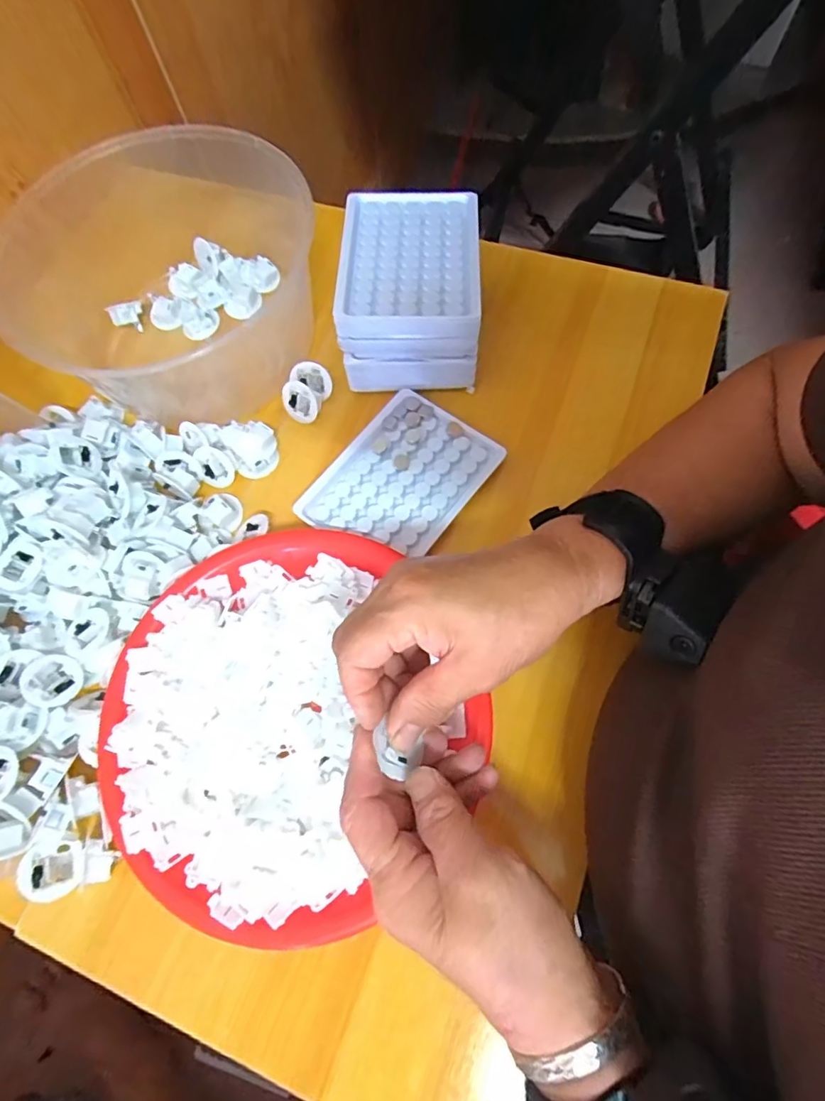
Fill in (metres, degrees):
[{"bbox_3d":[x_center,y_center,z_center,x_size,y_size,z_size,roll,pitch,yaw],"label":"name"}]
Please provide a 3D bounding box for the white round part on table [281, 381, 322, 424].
[{"bbox_3d":[-0.088,-0.117,0.413,0.032,0.011,0.028,33,117,-1],"label":"white round part on table"}]

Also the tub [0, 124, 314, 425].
[{"bbox_3d":[-0.172,-0.202,0.421,0.178,0.113,0.206,8,71,7],"label":"tub"}]

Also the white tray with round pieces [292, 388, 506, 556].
[{"bbox_3d":[-0.009,-0.052,0.382,0.097,0.012,0.125,37,76,15],"label":"white tray with round pieces"}]

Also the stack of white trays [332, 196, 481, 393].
[{"bbox_3d":[-0.001,-0.199,0.400,0.100,0.059,0.135,1,69,-1],"label":"stack of white trays"}]

